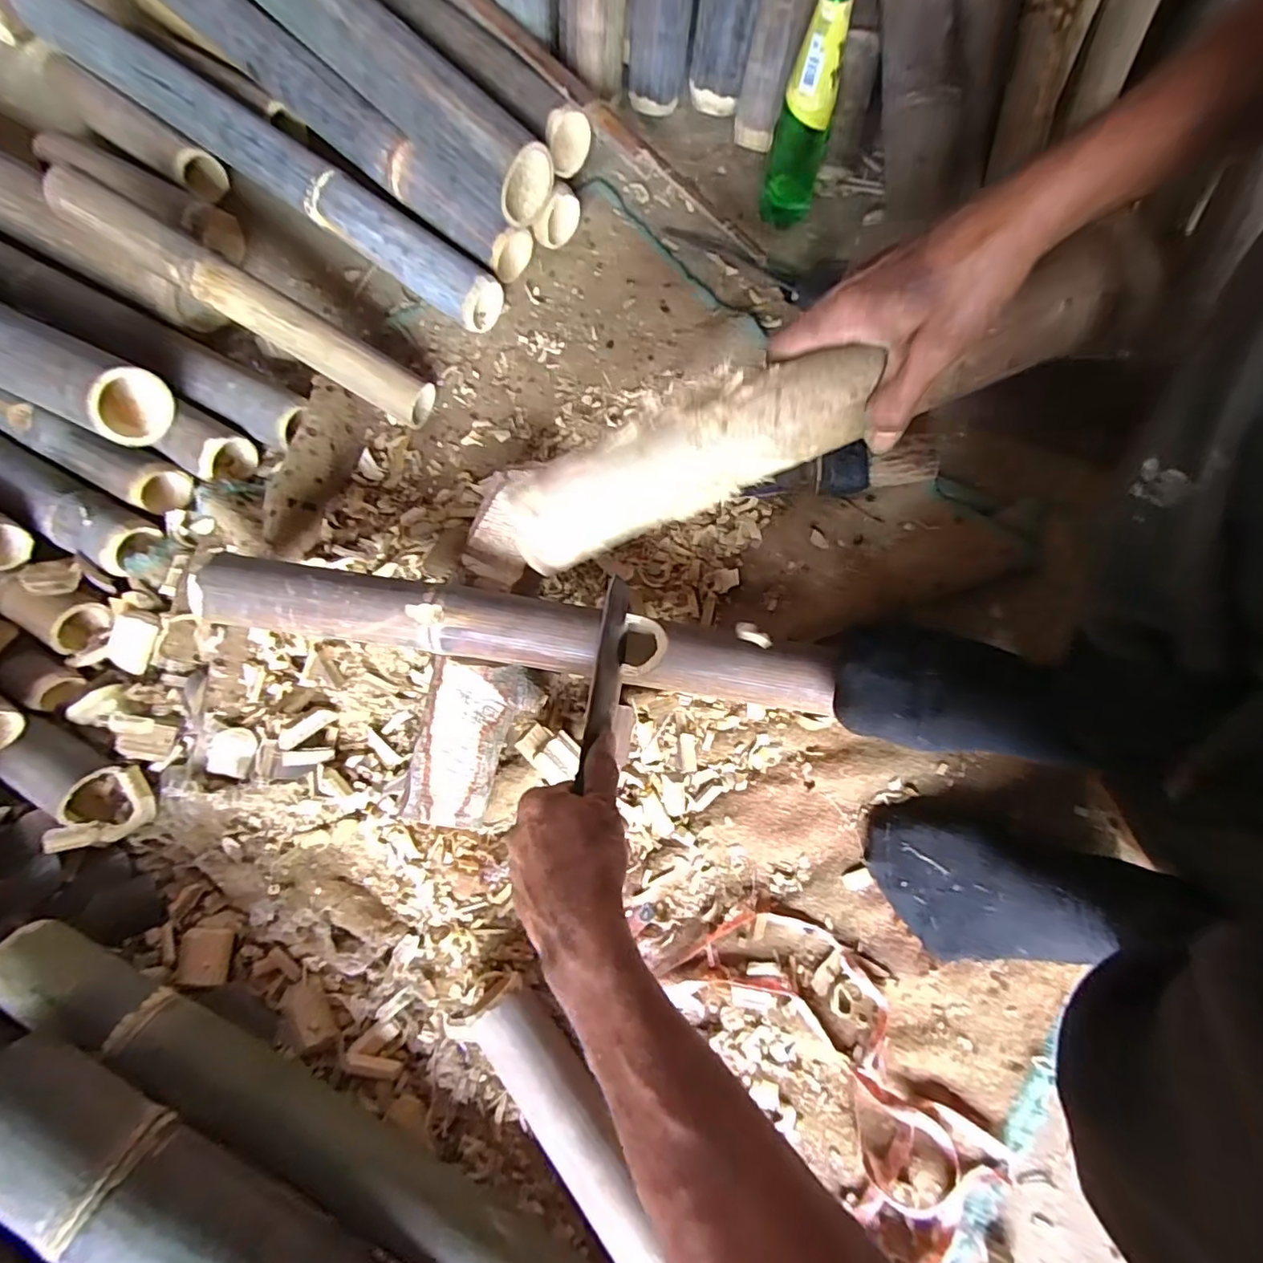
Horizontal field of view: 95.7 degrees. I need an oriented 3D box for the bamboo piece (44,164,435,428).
[{"bbox_3d":[-0.371,-0.322,0.563,0.367,0.043,0.048,29,78,-10],"label":"bamboo piece"}]

